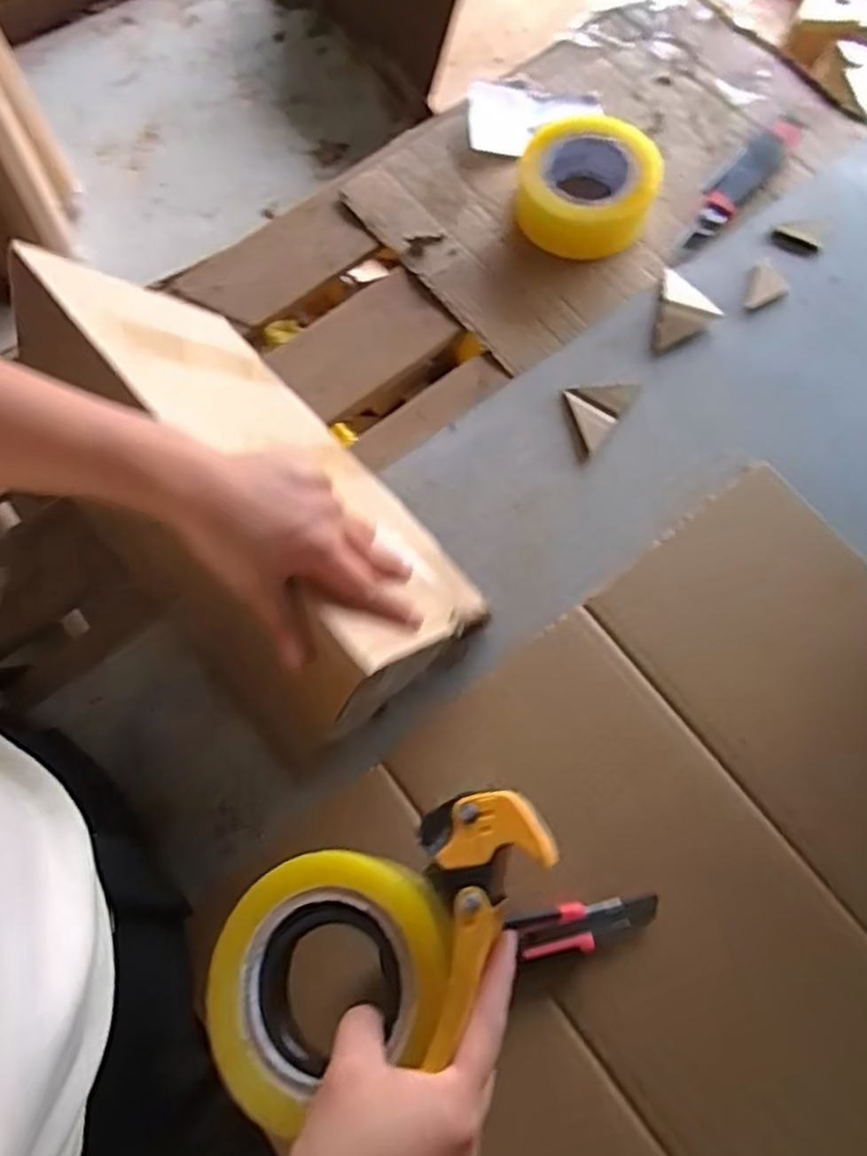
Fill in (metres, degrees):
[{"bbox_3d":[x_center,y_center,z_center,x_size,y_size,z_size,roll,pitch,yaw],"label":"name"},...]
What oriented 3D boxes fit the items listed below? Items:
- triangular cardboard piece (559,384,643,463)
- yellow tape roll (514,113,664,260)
[{"bbox_3d":[0.135,-0.145,0.611,0.051,0.017,0.075,34,77,11],"label":"triangular cardboard piece"},{"bbox_3d":[0.145,-0.367,0.658,0.123,0.047,0.123,0,73,1],"label":"yellow tape roll"}]

